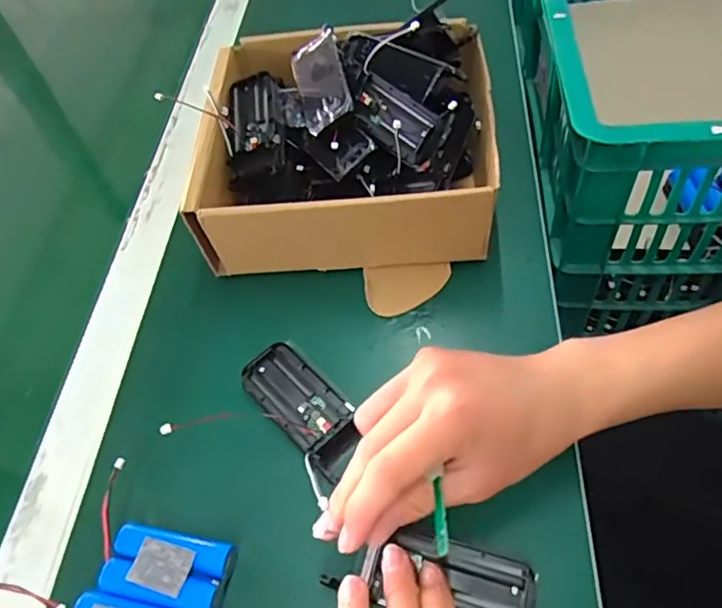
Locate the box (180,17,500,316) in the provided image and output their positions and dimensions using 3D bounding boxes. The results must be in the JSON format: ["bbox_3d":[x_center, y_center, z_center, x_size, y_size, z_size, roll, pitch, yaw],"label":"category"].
[{"bbox_3d":[-0.010,-0.121,0.453,0.210,0.093,0.203,-1,55,8],"label":"box"}]

